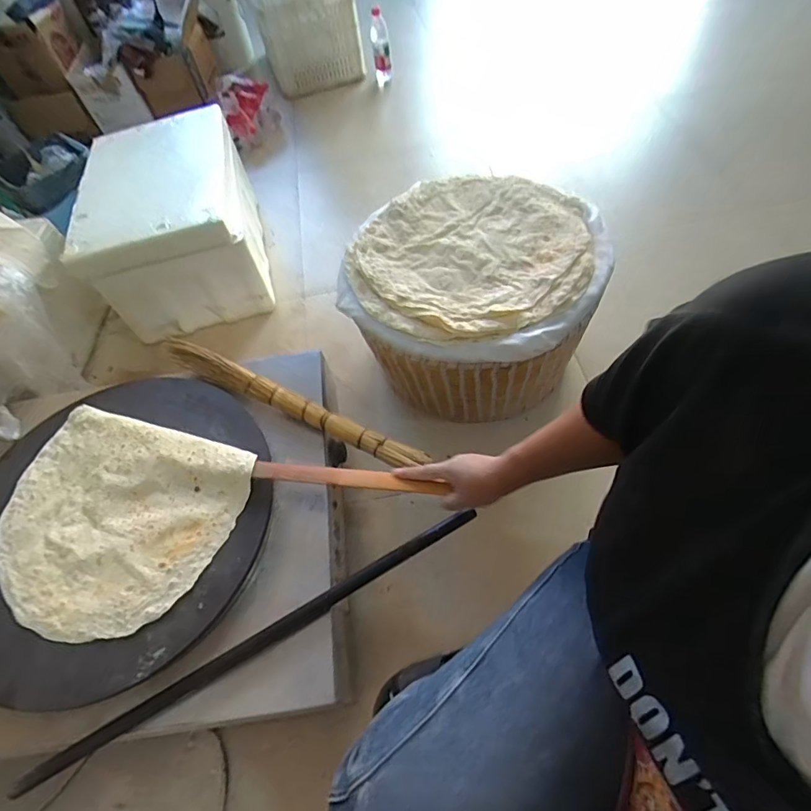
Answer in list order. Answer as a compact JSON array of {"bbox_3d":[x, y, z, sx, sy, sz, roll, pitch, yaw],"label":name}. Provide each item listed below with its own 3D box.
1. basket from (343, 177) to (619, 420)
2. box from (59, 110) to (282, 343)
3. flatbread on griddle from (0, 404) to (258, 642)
[{"bbox_3d":[0.121,-0.204,0.958,0.448,0.247,0.431,-4,57,5],"label":"basket"},{"bbox_3d":[-0.584,-0.479,1.265,0.370,0.270,0.547,-16,56,-3],"label":"box"},{"bbox_3d":[-0.456,0.165,0.741,0.387,0.040,0.316,14,60,16],"label":"flatbread on griddle"}]

